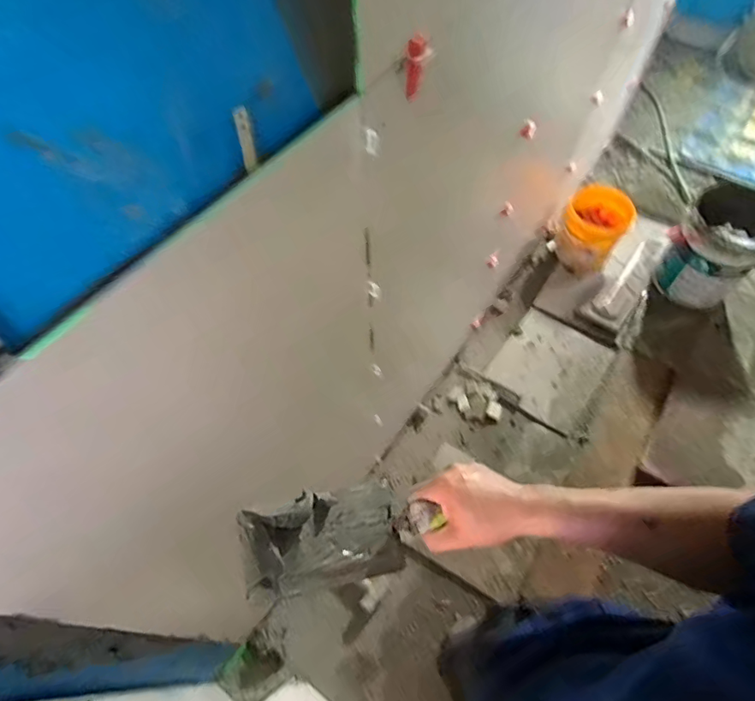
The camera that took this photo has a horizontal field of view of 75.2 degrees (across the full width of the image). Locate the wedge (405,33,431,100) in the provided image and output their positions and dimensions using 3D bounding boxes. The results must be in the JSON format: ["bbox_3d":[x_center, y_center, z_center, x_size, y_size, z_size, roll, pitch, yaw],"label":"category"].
[{"bbox_3d":[0.049,-0.341,0.593,0.028,0.072,0.021,2,58,3],"label":"wedge"}]

